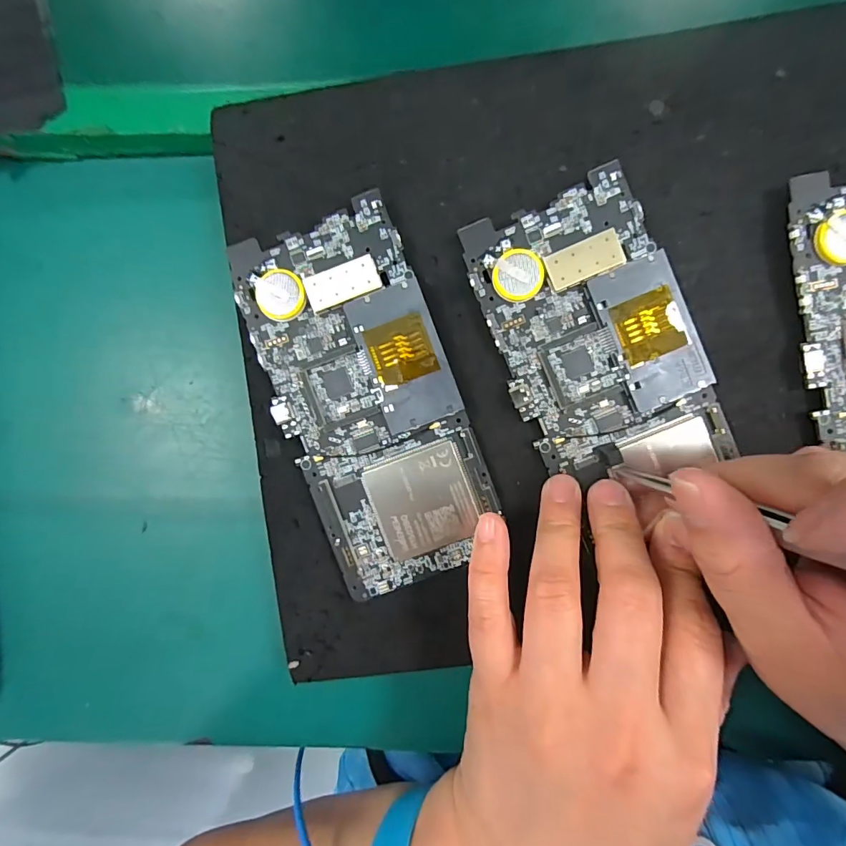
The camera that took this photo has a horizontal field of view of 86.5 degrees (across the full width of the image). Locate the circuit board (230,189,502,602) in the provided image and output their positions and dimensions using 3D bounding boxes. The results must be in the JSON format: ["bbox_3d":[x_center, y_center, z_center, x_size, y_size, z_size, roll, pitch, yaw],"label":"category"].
[{"bbox_3d":[-0.022,-0.008,0.187,0.073,0.007,0.150,-20,92,0],"label":"circuit board"}]

